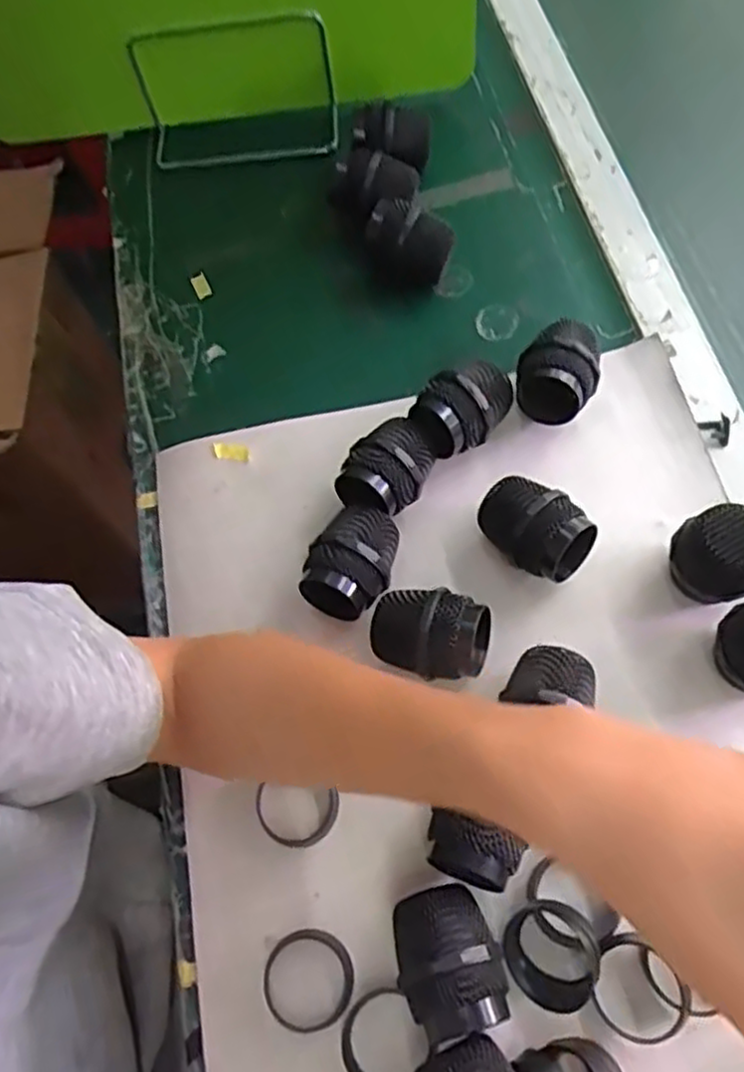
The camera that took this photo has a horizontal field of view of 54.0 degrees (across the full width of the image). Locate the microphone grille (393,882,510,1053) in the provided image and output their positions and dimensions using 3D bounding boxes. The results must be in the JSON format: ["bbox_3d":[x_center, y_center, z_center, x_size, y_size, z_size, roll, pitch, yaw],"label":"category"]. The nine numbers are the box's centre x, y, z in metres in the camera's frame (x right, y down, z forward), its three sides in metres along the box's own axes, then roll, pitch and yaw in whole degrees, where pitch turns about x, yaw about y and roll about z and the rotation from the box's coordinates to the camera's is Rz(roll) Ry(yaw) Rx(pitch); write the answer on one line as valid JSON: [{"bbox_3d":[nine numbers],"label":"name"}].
[{"bbox_3d":[0.035,0.196,0.338,0.045,0.047,0.058,-23,67,-4],"label":"microphone grille"}]

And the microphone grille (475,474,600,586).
[{"bbox_3d":[0.091,-0.003,0.411,0.063,0.043,0.043,33,74,18],"label":"microphone grille"}]

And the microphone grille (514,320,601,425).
[{"bbox_3d":[0.115,-0.101,0.448,0.047,0.048,0.056,20,71,14],"label":"microphone grille"}]

